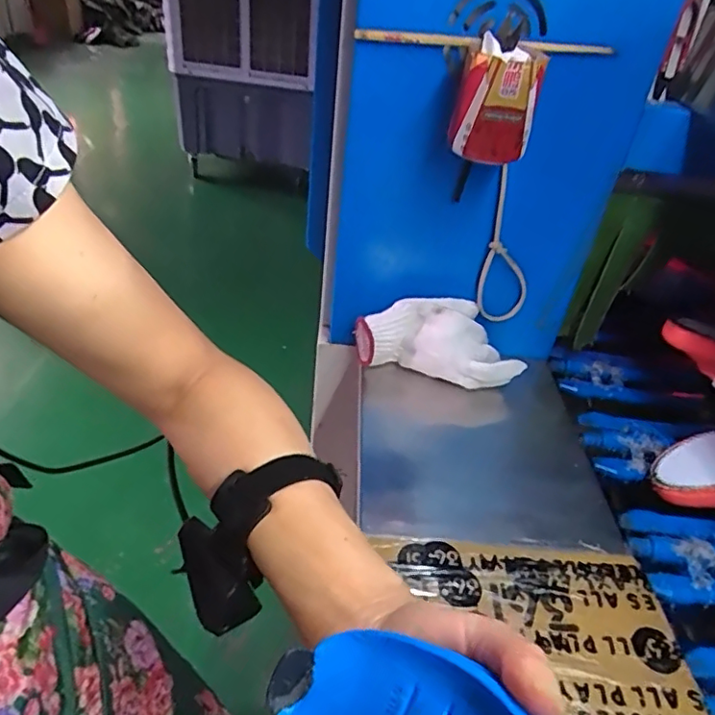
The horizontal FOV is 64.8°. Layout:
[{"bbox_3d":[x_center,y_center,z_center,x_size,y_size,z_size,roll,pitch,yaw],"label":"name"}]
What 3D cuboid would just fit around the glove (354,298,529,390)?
[{"bbox_3d":[0.094,-0.024,0.644,0.191,0.098,0.041,12,-4,9],"label":"glove"}]

